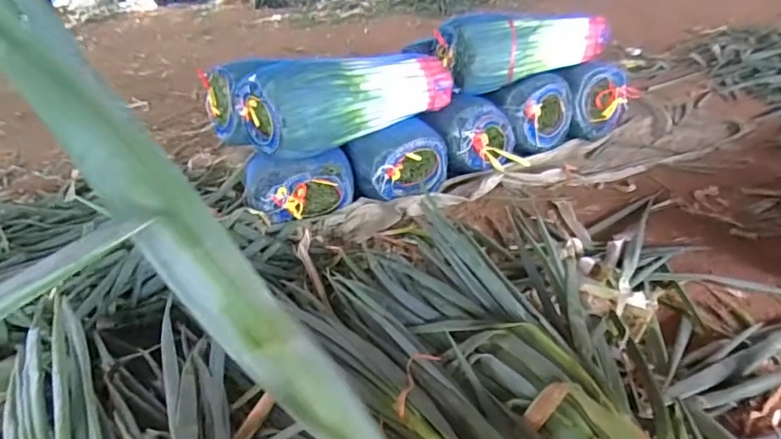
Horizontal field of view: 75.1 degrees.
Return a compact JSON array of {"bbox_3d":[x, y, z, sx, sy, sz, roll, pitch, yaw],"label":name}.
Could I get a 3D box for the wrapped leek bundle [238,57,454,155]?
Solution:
[{"bbox_3d":[-0.131,-0.427,1.678,0.682,0.241,0.245,-25,36,-31],"label":"wrapped leek bundle"}]

